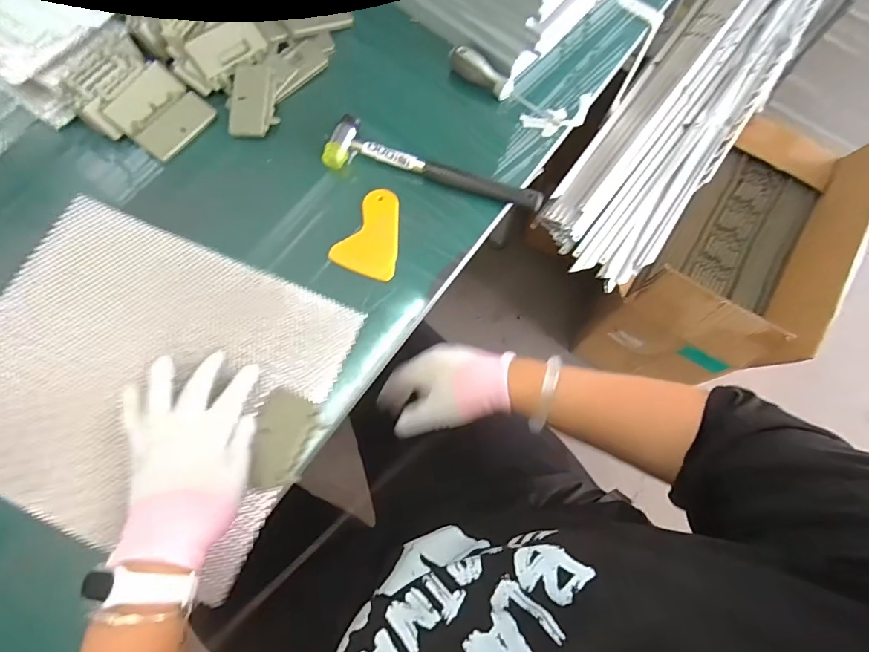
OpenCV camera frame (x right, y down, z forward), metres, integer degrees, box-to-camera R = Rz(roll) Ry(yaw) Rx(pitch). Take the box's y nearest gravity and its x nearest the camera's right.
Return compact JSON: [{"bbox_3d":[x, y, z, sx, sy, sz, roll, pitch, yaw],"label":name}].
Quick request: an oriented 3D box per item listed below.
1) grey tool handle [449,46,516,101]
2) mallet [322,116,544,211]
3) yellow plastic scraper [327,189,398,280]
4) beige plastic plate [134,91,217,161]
[{"bbox_3d":[0.057,-0.306,0.543,0.083,0.027,0.023,37,74,11],"label":"grey tool handle"},{"bbox_3d":[0.000,-0.174,0.509,0.242,0.029,0.057,16,72,5],"label":"mallet"},{"bbox_3d":[-0.063,-0.101,0.489,0.068,0.004,0.100,18,72,5],"label":"yellow plastic scraper"},{"bbox_3d":[-0.295,-0.230,0.523,0.038,0.006,0.085,45,80,-18],"label":"beige plastic plate"}]

